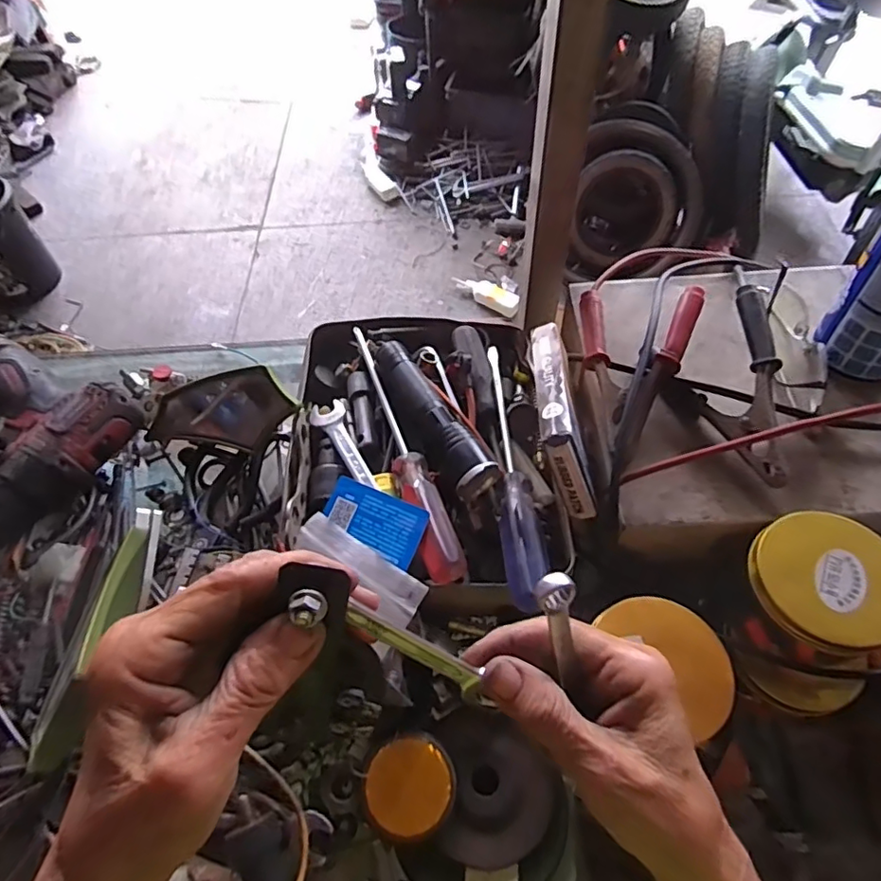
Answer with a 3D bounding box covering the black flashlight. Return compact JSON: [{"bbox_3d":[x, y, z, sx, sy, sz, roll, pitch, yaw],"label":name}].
[{"bbox_3d":[-0.010,-0.020,0.419,0.033,0.034,0.144,-28,61,-14],"label":"black flashlight"}]

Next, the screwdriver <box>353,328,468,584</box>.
[{"bbox_3d":[-0.031,-0.005,0.408,0.025,0.026,0.226,-18,59,-8],"label":"screwdriver"}]

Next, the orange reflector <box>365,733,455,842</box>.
[{"bbox_3d":[-0.018,0.204,0.331,0.049,0.010,0.051,-1,58,2],"label":"orange reflector"}]

